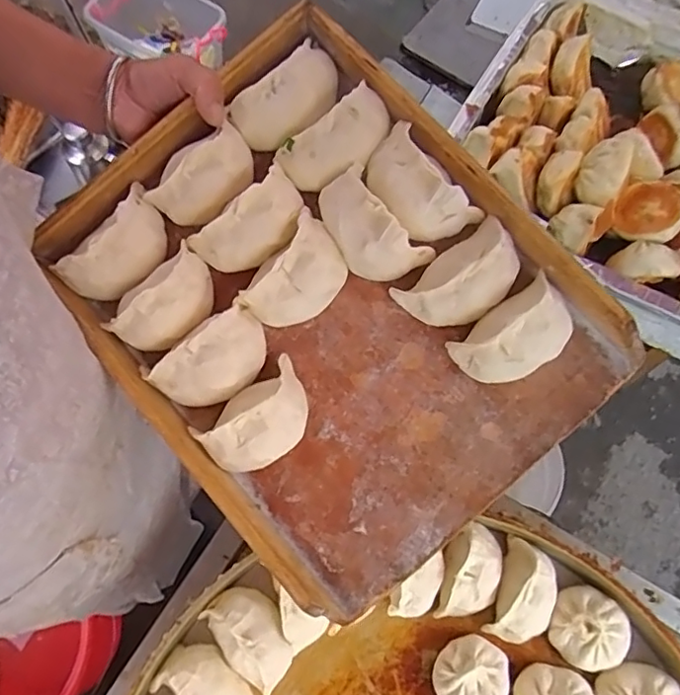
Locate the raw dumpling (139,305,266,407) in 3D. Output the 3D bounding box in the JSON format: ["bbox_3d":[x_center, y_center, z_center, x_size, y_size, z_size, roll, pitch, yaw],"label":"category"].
[{"bbox_3d":[-0.097,0.012,0.433,0.088,0.033,0.056,-35,99,-5],"label":"raw dumpling"}]

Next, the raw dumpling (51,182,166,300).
[{"bbox_3d":[-0.171,-0.077,0.449,0.053,0.045,0.092,37,70,15],"label":"raw dumpling"}]

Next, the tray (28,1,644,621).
[{"bbox_3d":[-0.012,-0.032,0.432,0.293,0.052,0.369,-42,87,2],"label":"tray"}]

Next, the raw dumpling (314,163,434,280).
[{"bbox_3d":[0.018,-0.088,0.441,0.089,0.065,0.046,58,32,7],"label":"raw dumpling"}]

